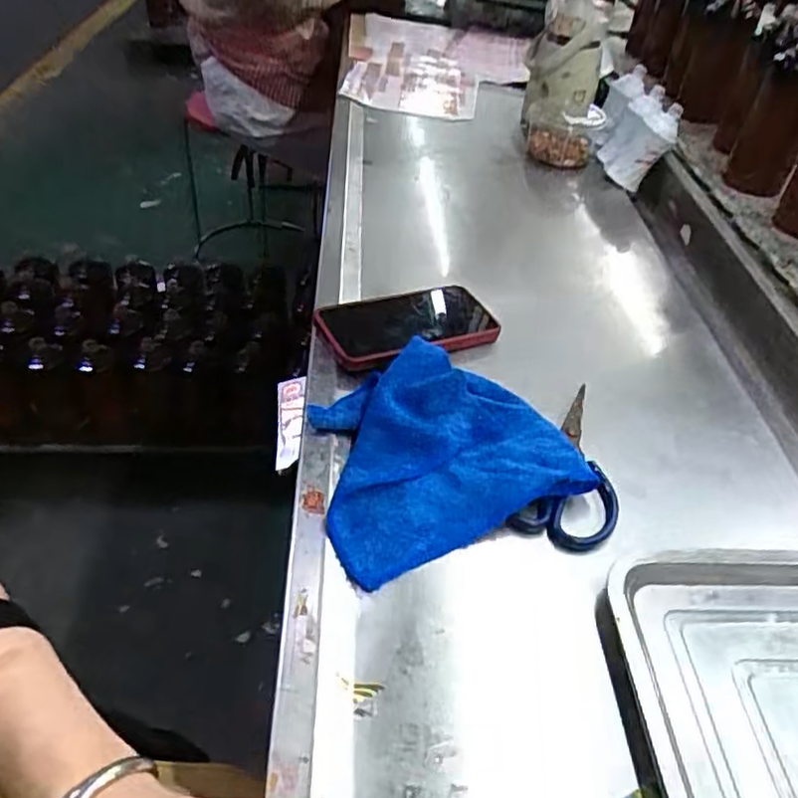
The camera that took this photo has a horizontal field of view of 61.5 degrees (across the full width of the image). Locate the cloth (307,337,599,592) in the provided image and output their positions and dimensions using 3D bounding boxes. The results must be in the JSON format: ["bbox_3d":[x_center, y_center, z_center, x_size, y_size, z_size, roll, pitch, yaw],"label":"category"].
[{"bbox_3d":[0.023,0.032,0.508,0.194,0.029,0.162,-18,48,-24],"label":"cloth"}]

